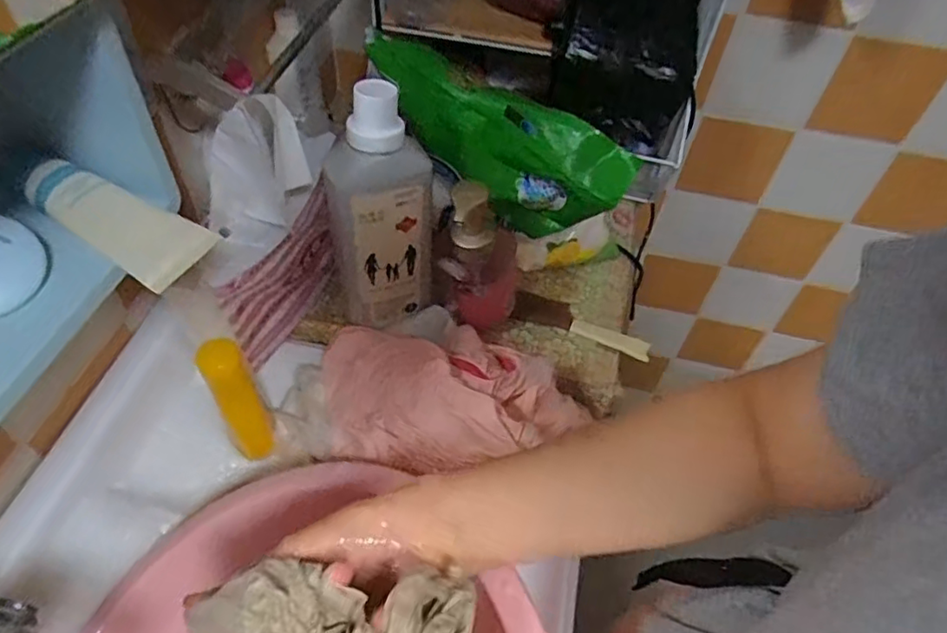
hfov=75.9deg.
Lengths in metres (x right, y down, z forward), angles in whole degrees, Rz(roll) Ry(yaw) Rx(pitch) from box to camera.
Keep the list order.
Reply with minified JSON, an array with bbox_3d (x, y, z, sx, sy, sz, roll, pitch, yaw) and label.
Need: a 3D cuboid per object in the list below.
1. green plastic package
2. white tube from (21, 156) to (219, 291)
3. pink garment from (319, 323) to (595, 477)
[{"bbox_3d":[0.016,-0.175,0.599,0.270,0.130,0.055,30,51,-8],"label":"green plastic package"},{"bbox_3d":[-0.246,-0.064,0.416,0.117,0.028,0.055,31,50,-9],"label":"white tube"},{"bbox_3d":[-0.021,0.081,0.578,0.263,0.074,0.171,4,50,-2],"label":"pink garment"}]

